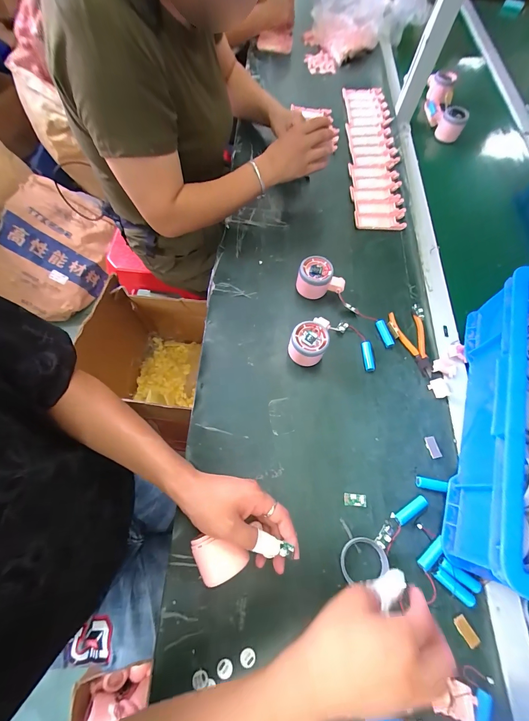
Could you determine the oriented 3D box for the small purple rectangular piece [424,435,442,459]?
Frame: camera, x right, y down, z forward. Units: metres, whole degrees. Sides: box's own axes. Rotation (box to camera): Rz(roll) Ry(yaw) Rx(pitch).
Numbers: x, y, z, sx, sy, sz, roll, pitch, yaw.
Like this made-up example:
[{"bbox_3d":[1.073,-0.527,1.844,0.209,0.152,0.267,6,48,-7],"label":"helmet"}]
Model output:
[{"bbox_3d":[0.252,0.130,0.443,0.017,0.004,0.031,-12,67,-6],"label":"small purple rectangular piece"}]

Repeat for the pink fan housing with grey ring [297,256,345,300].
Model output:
[{"bbox_3d":[0.099,-0.146,0.524,0.081,0.051,0.048,2,66,0],"label":"pink fan housing with grey ring"}]

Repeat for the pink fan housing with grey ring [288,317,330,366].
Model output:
[{"bbox_3d":[0.076,-0.034,0.480,0.055,0.052,0.080,28,68,11],"label":"pink fan housing with grey ring"}]

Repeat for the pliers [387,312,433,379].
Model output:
[{"bbox_3d":[0.250,-0.030,0.506,0.059,0.008,0.116,0,66,-1],"label":"pliers"}]

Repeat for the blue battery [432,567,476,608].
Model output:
[{"bbox_3d":[0.234,0.280,0.365,0.049,0.011,0.015,40,71,16],"label":"blue battery"}]

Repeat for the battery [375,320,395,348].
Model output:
[{"bbox_3d":[0.205,-0.046,0.507,0.015,0.016,0.047,-17,67,-8],"label":"battery"}]

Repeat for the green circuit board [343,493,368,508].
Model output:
[{"bbox_3d":[0.127,0.194,0.413,0.030,0.004,0.016,5,66,2],"label":"green circuit board"}]

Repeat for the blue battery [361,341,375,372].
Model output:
[{"bbox_3d":[0.171,-0.007,0.492,0.018,0.013,0.049,-3,66,-2],"label":"blue battery"}]

